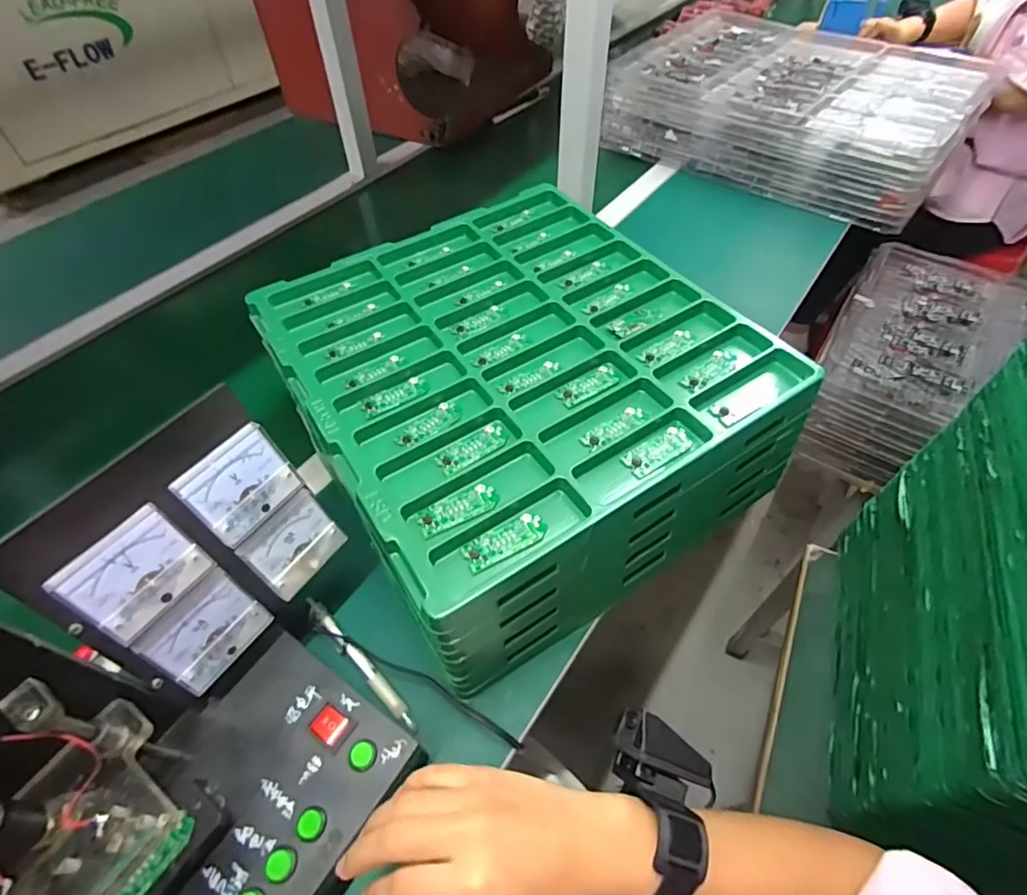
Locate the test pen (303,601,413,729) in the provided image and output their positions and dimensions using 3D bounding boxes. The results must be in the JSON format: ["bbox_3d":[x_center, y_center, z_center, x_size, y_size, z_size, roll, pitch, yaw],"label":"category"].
[{"bbox_3d":[-0.129,0.177,0.437,0.139,0.019,0.015,37,62,26],"label":"test pen"}]

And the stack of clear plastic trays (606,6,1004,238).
[{"bbox_3d":[0.500,-0.624,0.971,0.555,0.126,0.425,34,60,24],"label":"stack of clear plastic trays"}]

